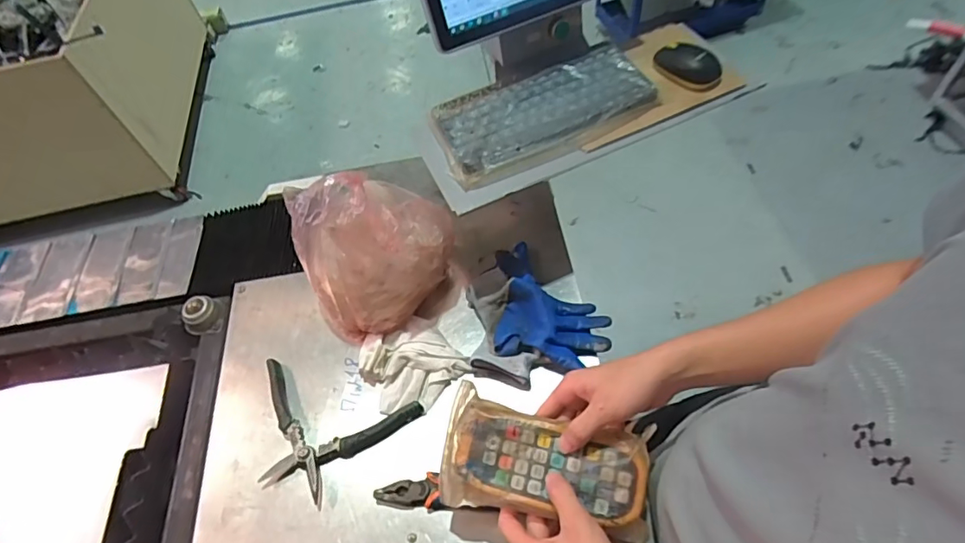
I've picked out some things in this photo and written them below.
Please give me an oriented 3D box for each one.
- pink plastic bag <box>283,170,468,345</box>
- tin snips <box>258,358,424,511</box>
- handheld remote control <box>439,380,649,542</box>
[{"bbox_3d":[-0.140,-0.031,0.689,0.151,0.227,0.192,35,65,25],"label":"pink plastic bag"},{"bbox_3d":[-0.201,0.206,0.661,0.218,0.021,0.144,11,56,12],"label":"tin snips"},{"bbox_3d":[0.061,0.196,0.538,0.200,0.045,0.109,9,73,11],"label":"handheld remote control"}]

